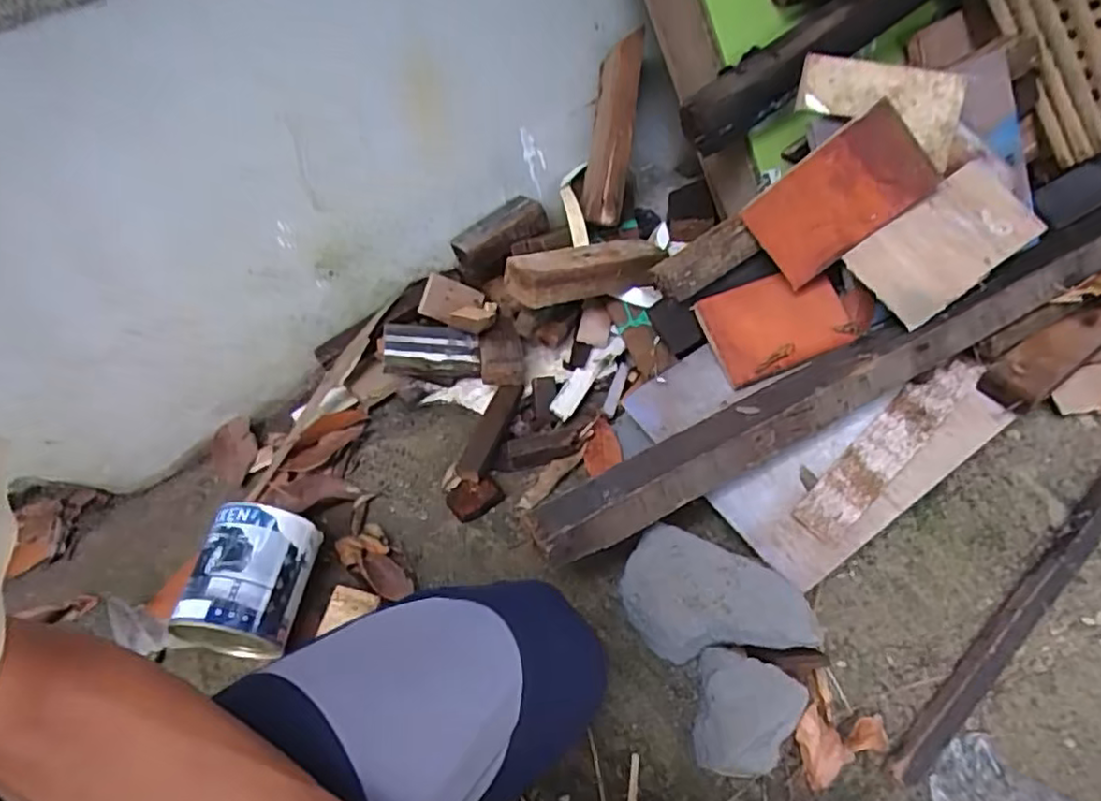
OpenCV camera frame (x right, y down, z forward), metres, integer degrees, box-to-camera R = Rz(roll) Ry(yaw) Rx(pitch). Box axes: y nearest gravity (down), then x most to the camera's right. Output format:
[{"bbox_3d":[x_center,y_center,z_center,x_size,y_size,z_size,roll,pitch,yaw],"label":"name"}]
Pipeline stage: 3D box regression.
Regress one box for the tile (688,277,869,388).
[{"bbox_3d":[0.281,-0.098,0.793,0.187,0.013,0.111,-21,81,-5],"label":"tile"}]

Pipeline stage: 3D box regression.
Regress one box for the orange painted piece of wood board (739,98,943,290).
[{"bbox_3d":[0.326,-0.228,0.749,0.191,0.114,0.014,-37,13,8],"label":"orange painted piece of wood board"}]

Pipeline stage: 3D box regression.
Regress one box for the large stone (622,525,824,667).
[{"bbox_3d":[0.163,0.214,0.671,0.186,0.078,0.108,21,58,17],"label":"large stone"}]

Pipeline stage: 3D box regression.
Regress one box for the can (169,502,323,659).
[{"bbox_3d":[-0.299,0.185,0.682,0.094,0.100,0.131,6,55,7],"label":"can"}]

